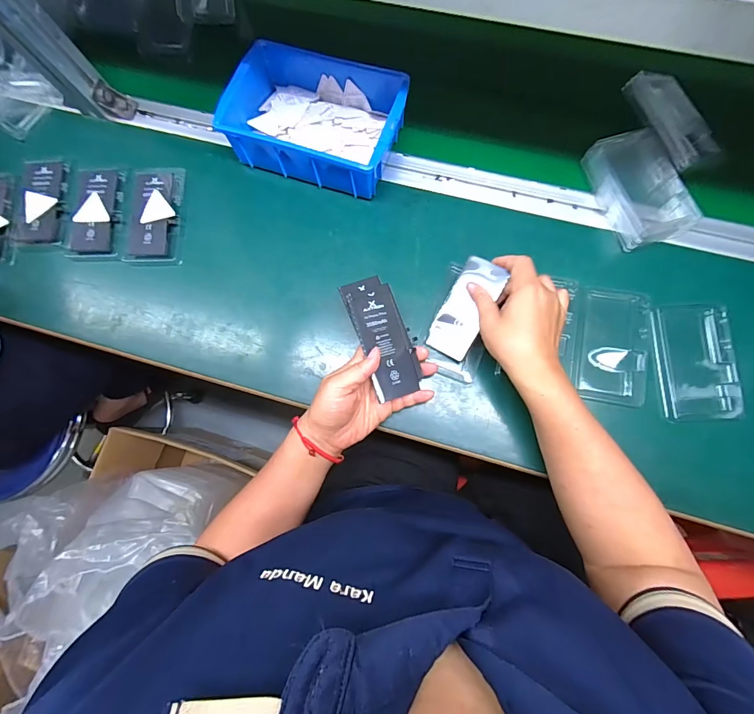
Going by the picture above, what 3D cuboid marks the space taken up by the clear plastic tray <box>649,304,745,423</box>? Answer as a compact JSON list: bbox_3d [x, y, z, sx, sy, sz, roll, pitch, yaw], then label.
[{"bbox_3d":[0.349,0.005,0.406,0.081,0.011,0.125,-3,79,3],"label":"clear plastic tray"}]

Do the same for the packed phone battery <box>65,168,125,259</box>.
[{"bbox_3d":[-0.361,-0.186,0.480,0.064,0.006,0.119,2,80,3],"label":"packed phone battery"}]

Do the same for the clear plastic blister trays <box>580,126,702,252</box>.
[{"bbox_3d":[0.304,-0.197,0.436,0.082,0.038,0.133,-20,81,1],"label":"clear plastic blister trays"}]

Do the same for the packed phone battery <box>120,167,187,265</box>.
[{"bbox_3d":[-0.280,-0.180,0.475,0.069,0.009,0.126,7,80,4],"label":"packed phone battery"}]

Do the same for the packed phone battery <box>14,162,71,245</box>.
[{"bbox_3d":[-0.436,-0.202,0.485,0.064,0.004,0.112,2,80,4],"label":"packed phone battery"}]

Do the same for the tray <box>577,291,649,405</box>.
[{"bbox_3d":[0.266,-0.013,0.419,0.072,0.007,0.126,7,80,4],"label":"tray"}]

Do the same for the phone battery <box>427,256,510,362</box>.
[{"bbox_3d":[0.098,-0.053,0.414,0.050,0.004,0.110,32,104,19],"label":"phone battery"}]

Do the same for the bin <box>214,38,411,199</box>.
[{"bbox_3d":[-0.070,-0.288,0.449,0.205,0.057,0.140,17,83,6],"label":"bin"}]

